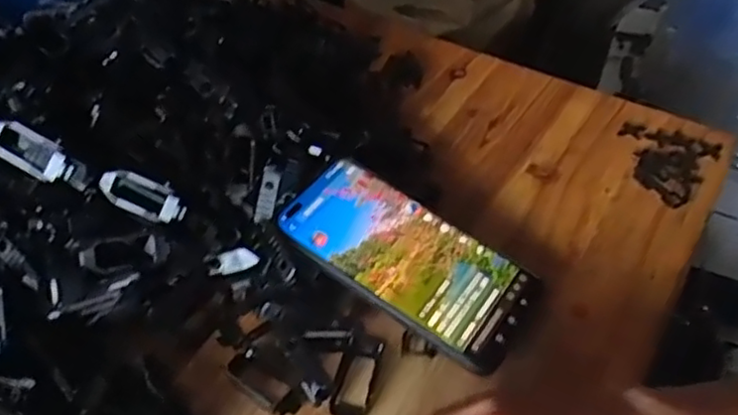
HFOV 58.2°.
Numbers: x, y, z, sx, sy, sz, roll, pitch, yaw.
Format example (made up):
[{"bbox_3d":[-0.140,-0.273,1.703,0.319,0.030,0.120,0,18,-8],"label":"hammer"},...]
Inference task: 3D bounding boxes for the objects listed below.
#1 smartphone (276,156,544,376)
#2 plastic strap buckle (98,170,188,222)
[{"bbox_3d":[0.025,0.030,0.413,0.158,0.010,0.076,33,56,16],"label":"smartphone"},{"bbox_3d":[-0.133,-0.006,0.392,0.051,0.023,0.004,24,9,-10],"label":"plastic strap buckle"}]

